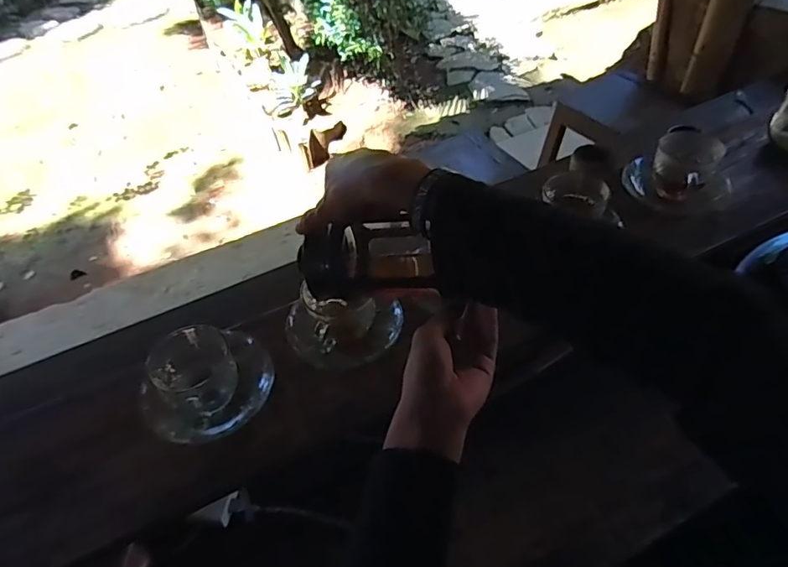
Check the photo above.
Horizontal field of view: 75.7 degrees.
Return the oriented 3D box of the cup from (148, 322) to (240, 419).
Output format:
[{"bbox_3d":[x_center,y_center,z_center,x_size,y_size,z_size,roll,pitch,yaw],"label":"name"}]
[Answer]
[{"bbox_3d":[-0.210,0.094,0.540,0.083,0.064,0.096,-31,51,-21],"label":"cup"}]

